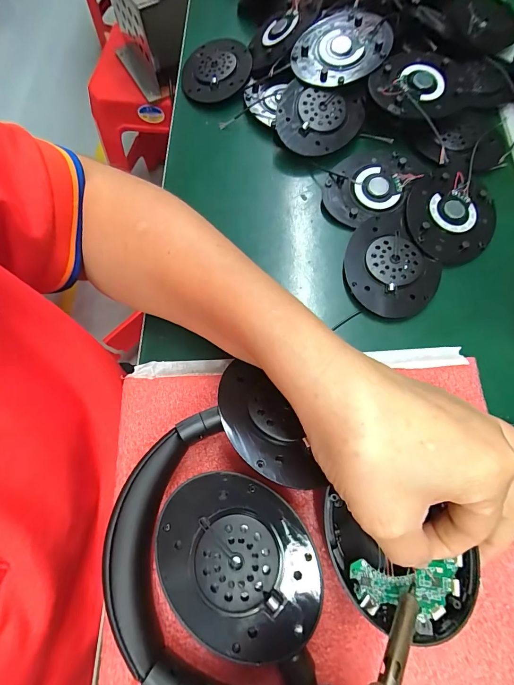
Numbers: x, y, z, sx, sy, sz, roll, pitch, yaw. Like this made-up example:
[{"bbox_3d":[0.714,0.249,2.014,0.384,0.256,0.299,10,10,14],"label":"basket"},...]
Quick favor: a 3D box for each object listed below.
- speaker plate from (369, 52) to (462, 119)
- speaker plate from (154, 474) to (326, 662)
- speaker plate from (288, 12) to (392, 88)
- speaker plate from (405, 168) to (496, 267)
[{"bbox_3d":[0.133,-0.215,0.287,0.075,0.006,0.069,1,77,-2],"label":"speaker plate"},{"bbox_3d":[-0.009,0.109,0.174,0.085,0.006,0.073,19,74,9],"label":"speaker plate"},{"bbox_3d":[0.071,-0.250,0.293,0.079,0.008,0.067,7,85,9],"label":"speaker plate"},{"bbox_3d":[0.150,-0.099,0.265,0.066,0.008,0.082,19,72,9],"label":"speaker plate"}]

